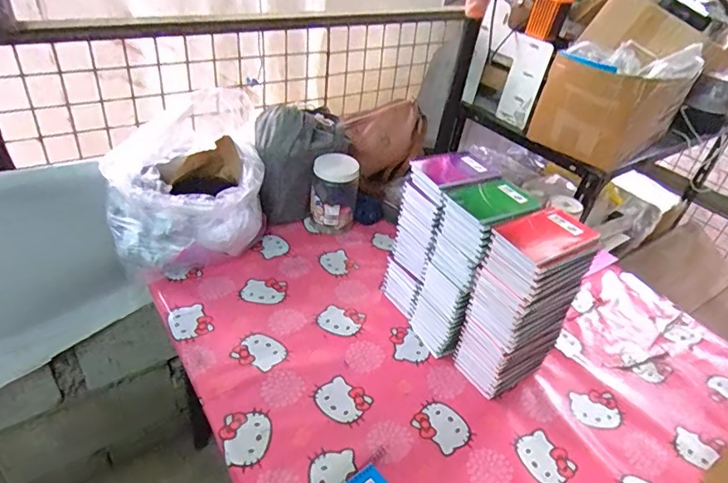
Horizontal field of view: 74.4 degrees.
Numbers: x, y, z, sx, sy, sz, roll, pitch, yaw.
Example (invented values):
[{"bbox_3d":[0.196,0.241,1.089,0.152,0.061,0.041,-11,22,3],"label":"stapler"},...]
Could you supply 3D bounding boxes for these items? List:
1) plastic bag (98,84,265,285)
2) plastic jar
[{"bbox_3d":[-0.354,-0.120,0.976,0.304,0.248,0.269,-10,39,-23],"label":"plastic bag"},{"bbox_3d":[-0.067,-0.101,1.084,0.101,0.164,0.090,5,36,-4],"label":"plastic jar"}]

